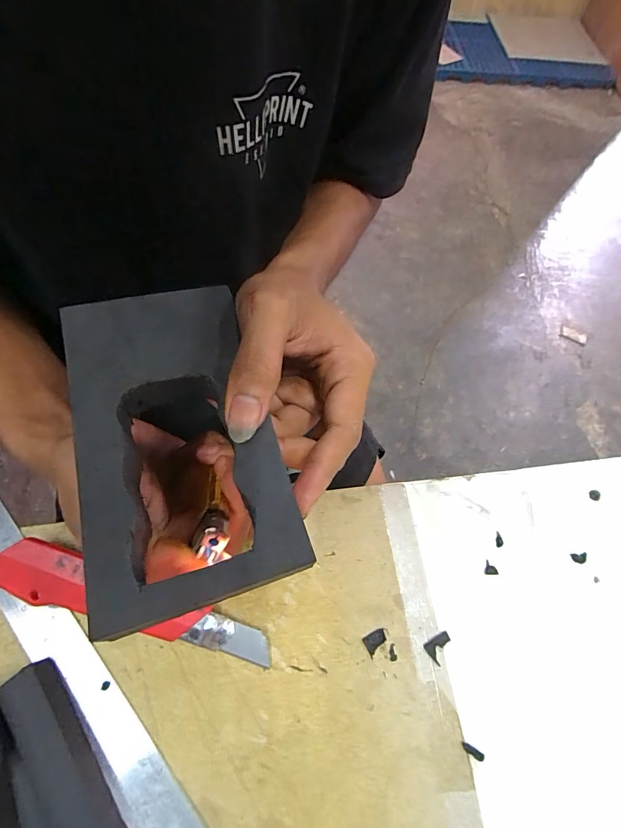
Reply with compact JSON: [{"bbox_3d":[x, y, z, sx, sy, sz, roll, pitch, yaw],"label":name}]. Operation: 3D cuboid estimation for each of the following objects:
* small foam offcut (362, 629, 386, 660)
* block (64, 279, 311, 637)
[{"bbox_3d":[0.041,0.143,0.237,0.014,0.004,0.011,-25,70,-12],"label":"small foam offcut"},{"bbox_3d":[-0.058,0.006,0.163,0.077,0.013,0.142,-16,69,-9],"label":"block"}]

